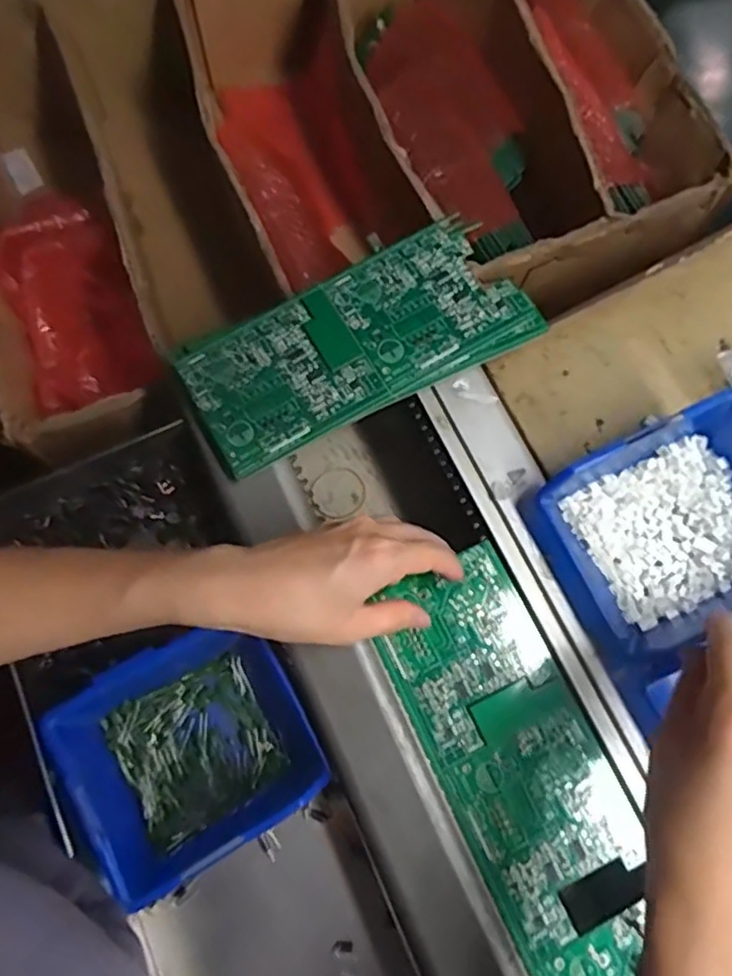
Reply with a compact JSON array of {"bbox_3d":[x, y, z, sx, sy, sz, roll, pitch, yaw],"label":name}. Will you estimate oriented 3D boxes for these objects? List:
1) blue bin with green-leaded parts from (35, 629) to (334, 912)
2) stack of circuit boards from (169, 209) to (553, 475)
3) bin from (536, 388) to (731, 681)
[{"bbox_3d":[-0.108,0.162,0.405,0.136,0.065,0.125,-31,78,-9],"label":"blue bin with green-leaded parts"},{"bbox_3d":[-0.008,-0.097,0.427,0.223,0.015,0.099,-25,77,-8],"label":"stack of circuit boards"},{"bbox_3d":[0.187,0.026,0.389,0.135,0.061,0.126,-26,77,-8],"label":"bin"}]

